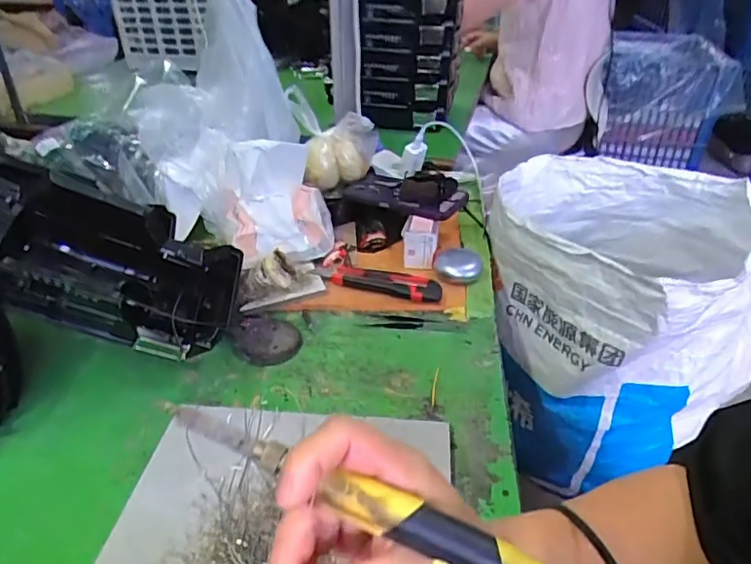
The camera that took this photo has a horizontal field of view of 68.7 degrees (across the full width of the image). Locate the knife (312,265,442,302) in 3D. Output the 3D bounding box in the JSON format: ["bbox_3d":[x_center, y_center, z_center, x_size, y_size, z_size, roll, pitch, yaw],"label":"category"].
[{"bbox_3d":[0.001,-0.001,0.675,0.158,0.012,0.036,9,53,17],"label":"knife"}]

